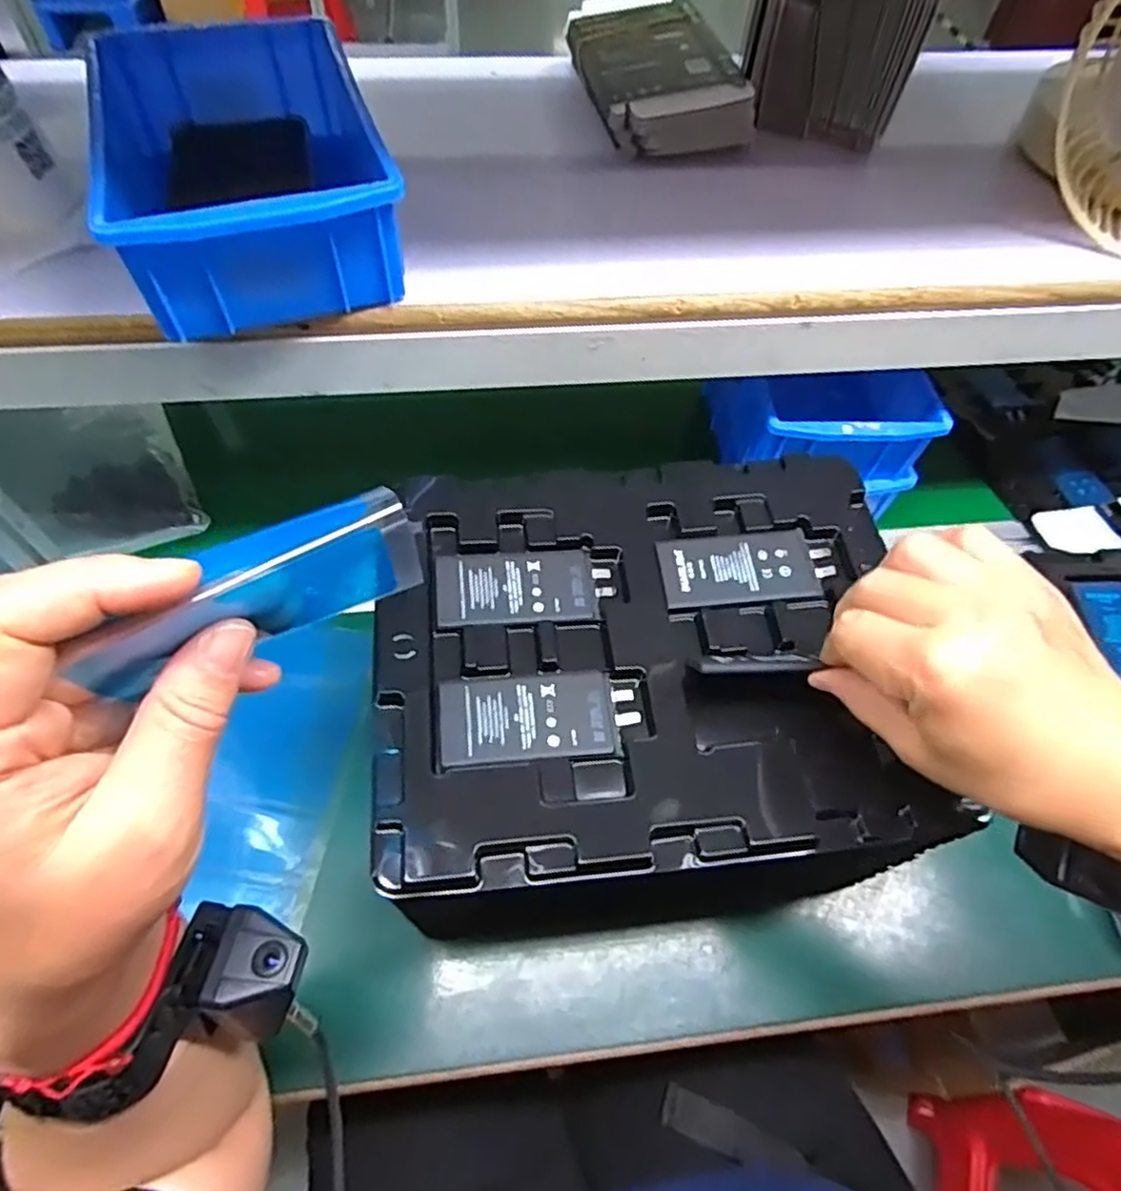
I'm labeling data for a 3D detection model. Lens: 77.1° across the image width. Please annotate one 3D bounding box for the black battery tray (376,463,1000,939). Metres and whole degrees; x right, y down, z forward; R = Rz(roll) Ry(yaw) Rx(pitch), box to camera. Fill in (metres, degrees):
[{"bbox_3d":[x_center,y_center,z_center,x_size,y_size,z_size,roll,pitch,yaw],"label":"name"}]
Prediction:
[{"bbox_3d":[0.046,0.039,0.362,0.268,0.049,0.233,-5,57,-6],"label":"black battery tray"}]

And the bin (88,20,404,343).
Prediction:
[{"bbox_3d":[-0.168,-0.222,0.373,0.129,0.064,0.193,-18,59,-14],"label":"bin"}]

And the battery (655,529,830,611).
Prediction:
[{"bbox_3d":[0.100,-0.014,0.384,0.089,0.006,0.046,-3,57,-5],"label":"battery"}]

